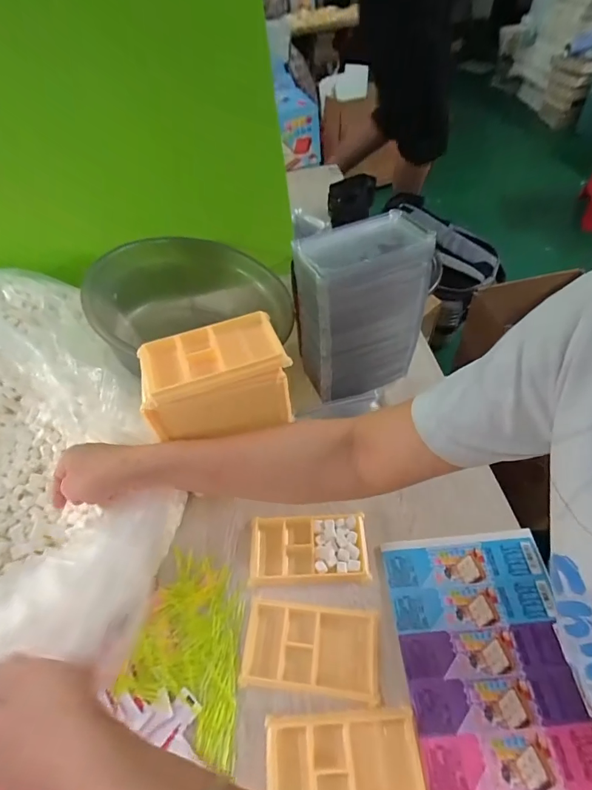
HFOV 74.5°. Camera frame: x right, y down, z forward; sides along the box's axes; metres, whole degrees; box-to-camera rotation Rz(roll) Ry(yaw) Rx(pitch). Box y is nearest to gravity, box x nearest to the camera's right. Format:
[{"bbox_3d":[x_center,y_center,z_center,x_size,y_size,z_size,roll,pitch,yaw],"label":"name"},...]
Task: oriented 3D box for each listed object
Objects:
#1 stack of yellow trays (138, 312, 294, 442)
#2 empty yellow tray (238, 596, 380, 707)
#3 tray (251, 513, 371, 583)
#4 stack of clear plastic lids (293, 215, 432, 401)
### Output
[{"bbox_3d":[-0.078,-0.010,0.395,0.143,0.083,0.092,-17,52,-7],"label":"stack of yellow trays"},{"bbox_3d":[0.015,0.253,0.393,0.132,0.011,0.076,5,52,6],"label":"empty yellow tray"},{"bbox_3d":[0.014,0.181,0.457,0.135,0.029,0.074,-2,52,1],"label":"tray"},{"bbox_3d":[0.079,-0.104,0.506,0.145,0.201,0.094,-18,54,-12],"label":"stack of clear plastic lids"}]

